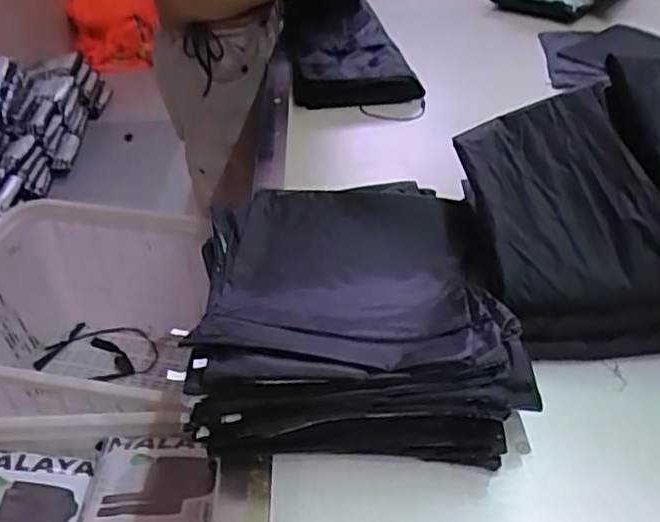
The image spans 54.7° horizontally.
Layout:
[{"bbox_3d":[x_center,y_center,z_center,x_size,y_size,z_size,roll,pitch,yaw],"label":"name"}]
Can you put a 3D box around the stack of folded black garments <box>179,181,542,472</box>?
[{"bbox_3d":[0.020,0.030,0.706,0.318,0.083,0.400,-2,38,-2],"label":"stack of folded black garments"}]

